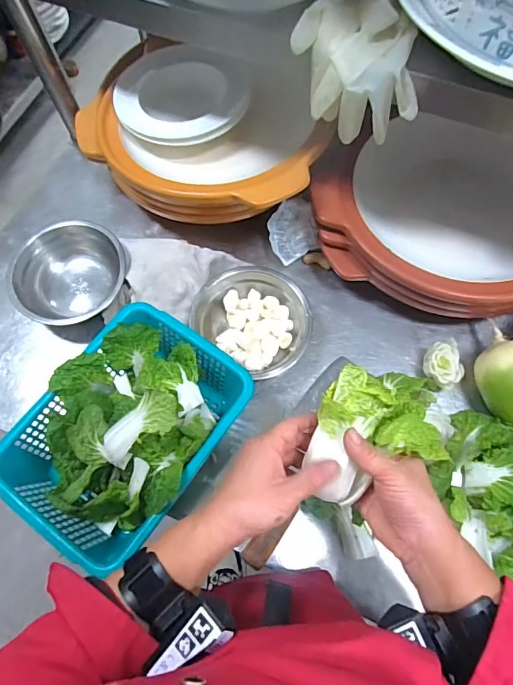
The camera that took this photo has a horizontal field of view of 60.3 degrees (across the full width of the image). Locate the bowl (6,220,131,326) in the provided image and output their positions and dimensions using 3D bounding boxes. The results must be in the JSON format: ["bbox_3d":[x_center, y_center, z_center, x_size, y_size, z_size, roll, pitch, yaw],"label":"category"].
[{"bbox_3d":[-0.289,-0.105,0.690,0.182,0.091,0.149,-18,70,-4],"label":"bowl"}]

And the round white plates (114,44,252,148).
[{"bbox_3d":[-0.111,-0.382,0.679,0.190,0.023,0.190,-1,69,2],"label":"round white plates"}]

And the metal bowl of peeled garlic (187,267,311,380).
[{"bbox_3d":[-0.003,-0.035,0.661,0.173,0.054,0.144,36,75,14],"label":"metal bowl of peeled garlic"}]

